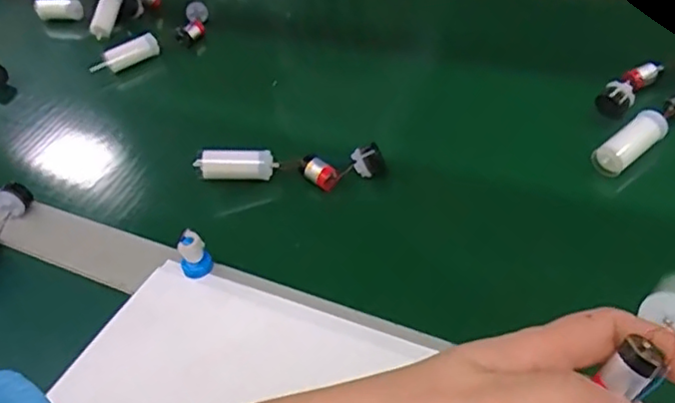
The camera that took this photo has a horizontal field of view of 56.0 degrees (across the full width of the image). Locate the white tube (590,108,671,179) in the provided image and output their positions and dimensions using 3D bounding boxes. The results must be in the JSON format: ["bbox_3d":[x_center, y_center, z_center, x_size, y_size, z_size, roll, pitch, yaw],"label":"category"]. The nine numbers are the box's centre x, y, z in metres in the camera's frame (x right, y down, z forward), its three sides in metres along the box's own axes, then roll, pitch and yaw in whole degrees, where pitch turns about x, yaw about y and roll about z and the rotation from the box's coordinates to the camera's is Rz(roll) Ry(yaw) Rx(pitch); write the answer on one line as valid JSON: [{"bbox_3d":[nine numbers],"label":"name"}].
[{"bbox_3d":[0.192,-0.038,0.415,0.054,0.018,0.021,-38,41,-9],"label":"white tube"}]

